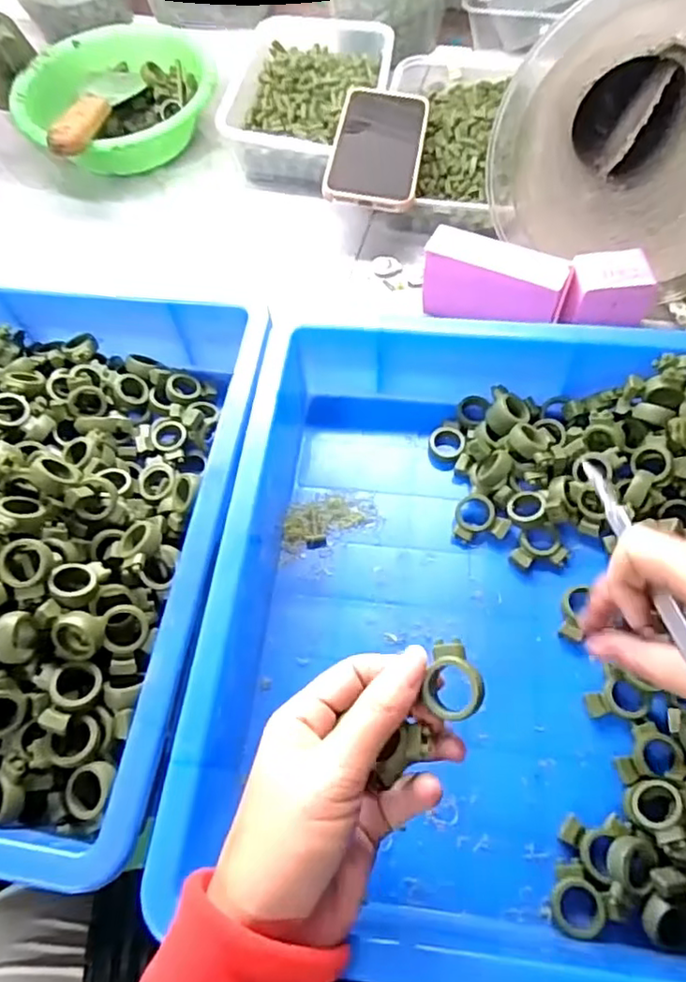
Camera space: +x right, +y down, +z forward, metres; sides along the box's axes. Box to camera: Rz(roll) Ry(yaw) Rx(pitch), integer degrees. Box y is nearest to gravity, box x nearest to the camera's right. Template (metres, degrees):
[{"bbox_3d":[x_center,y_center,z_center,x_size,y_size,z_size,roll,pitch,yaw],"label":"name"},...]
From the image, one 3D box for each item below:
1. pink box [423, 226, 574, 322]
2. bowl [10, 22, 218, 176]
[{"bbox_3d":[0.119,-0.161,0.495,0.110,0.067,0.037,23,67,15],"label":"pink box"},{"bbox_3d":[-0.235,-0.404,0.635,0.198,0.082,0.183,-2,63,3],"label":"bowl"}]

